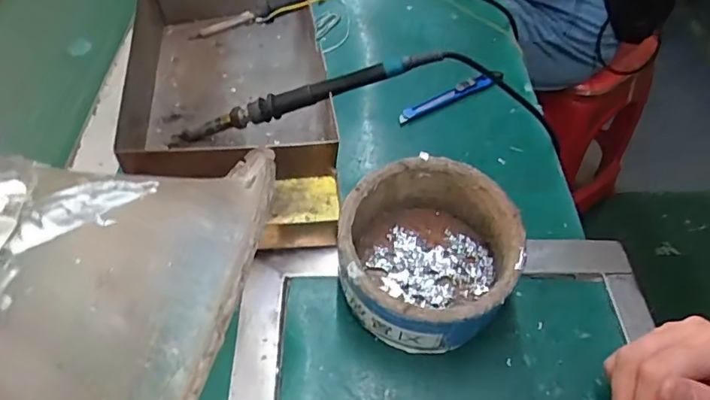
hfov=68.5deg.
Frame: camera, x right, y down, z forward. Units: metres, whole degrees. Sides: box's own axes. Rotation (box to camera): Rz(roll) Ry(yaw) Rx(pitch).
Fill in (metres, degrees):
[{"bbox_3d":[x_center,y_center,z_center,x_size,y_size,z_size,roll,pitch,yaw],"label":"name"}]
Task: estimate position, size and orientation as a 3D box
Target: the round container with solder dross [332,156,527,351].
[{"bbox_3d":[0.049,0.039,0.368,0.117,0.074,0.117,0,51,-1],"label":"round container with solder dross"}]

